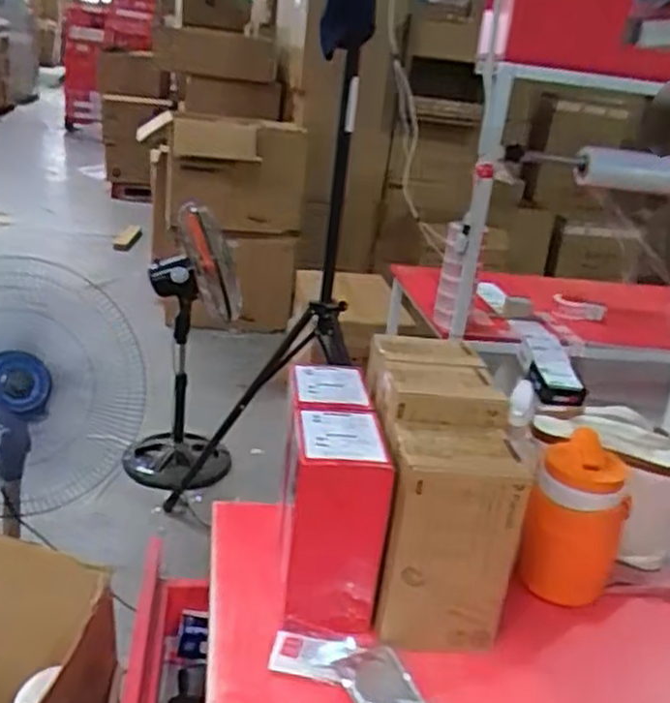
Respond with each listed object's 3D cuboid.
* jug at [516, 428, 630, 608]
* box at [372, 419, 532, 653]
[{"bbox_3d":[0.332,0.231,1.033,0.119,0.201,0.114,15,24,21],"label":"jug"},{"bbox_3d":[0.132,0.226,0.913,0.149,0.250,0.120,4,22,-4],"label":"box"}]

